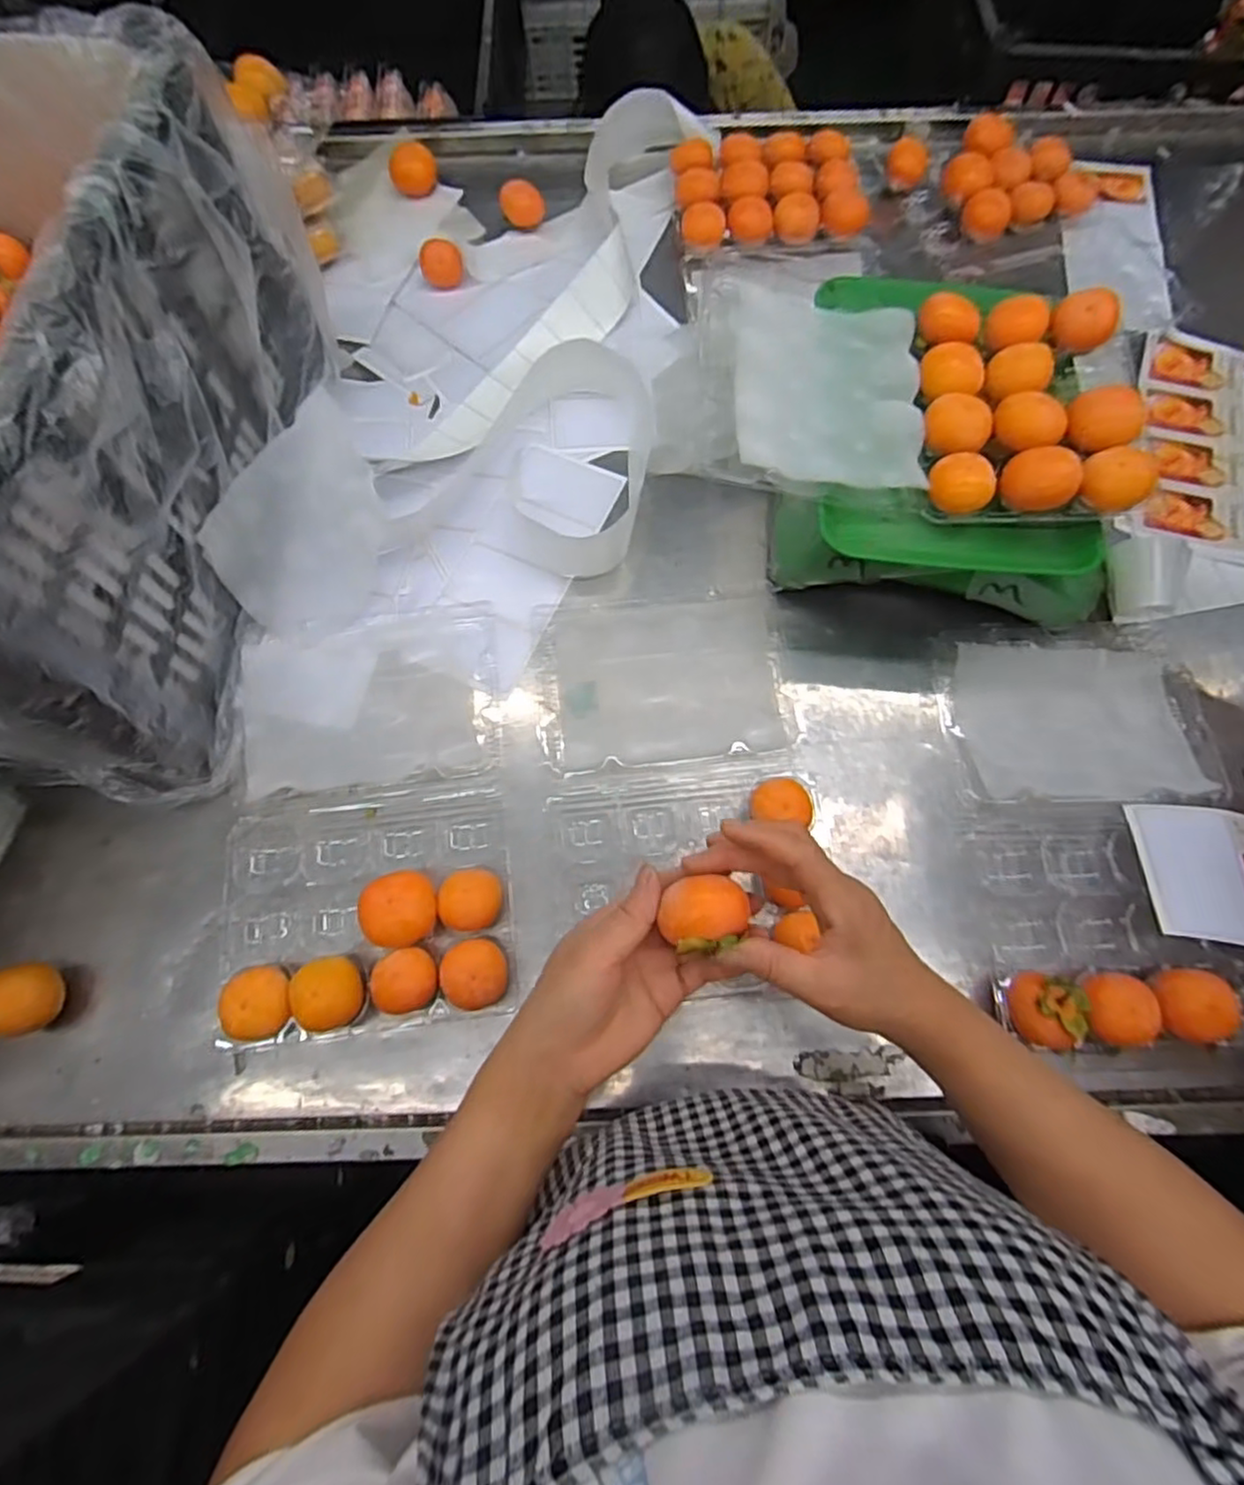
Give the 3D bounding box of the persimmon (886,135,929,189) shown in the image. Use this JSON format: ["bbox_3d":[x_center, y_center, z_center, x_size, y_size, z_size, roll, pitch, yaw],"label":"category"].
[{"bbox_3d":[0.333,-0.674,0.795,0.045,0.049,0.041,21,73,8],"label":"persimmon"}]

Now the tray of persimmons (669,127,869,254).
[{"bbox_3d":[0.170,-0.646,0.788,0.213,0.048,0.156,-3,71,0],"label":"tray of persimmons"}]

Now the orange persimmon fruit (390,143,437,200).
[{"bbox_3d":[-0.247,-0.680,0.809,0.052,0.049,0.045,-13,71,-3],"label":"orange persimmon fruit"}]

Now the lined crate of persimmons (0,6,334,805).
[{"bbox_3d":[-0.488,-0.245,0.528,0.360,0.274,0.504,5,71,3],"label":"lined crate of persimmons"}]

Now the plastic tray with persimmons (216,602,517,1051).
[{"bbox_3d":[-0.209,0.044,0.550,0.222,0.048,0.348,-7,71,-1],"label":"plastic tray with persimmons"}]

